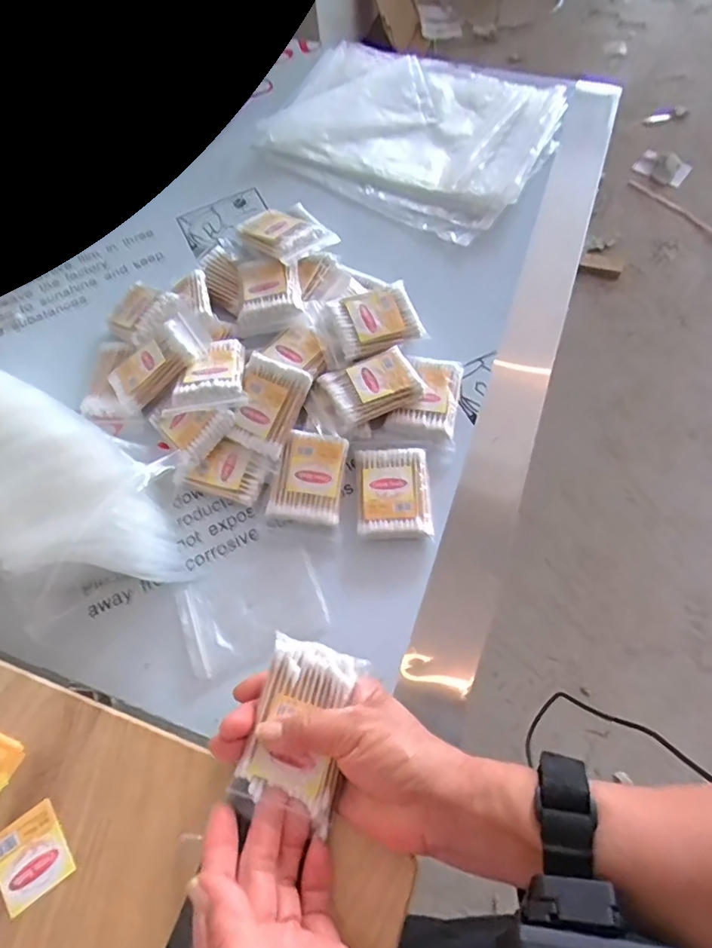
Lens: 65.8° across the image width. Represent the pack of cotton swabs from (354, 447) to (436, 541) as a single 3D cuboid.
[{"bbox_3d":[0.030,0.016,0.440,0.054,0.017,0.074,-4,65,3],"label":"pack of cotton swabs"}]

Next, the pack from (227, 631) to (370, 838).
[{"bbox_3d":[-0.031,0.144,0.314,0.056,0.015,0.089,13,65,9],"label":"pack"}]

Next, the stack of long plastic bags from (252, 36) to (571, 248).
[{"bbox_3d":[0.062,-0.396,0.617,0.306,0.023,0.240,32,72,17],"label":"stack of long plastic bags"}]

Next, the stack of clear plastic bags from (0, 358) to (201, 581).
[{"bbox_3d":[-0.257,0.005,0.430,0.290,0.078,0.137,28,70,15],"label":"stack of clear plastic bags"}]

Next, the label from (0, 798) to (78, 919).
[{"bbox_3d":[-0.184,0.215,0.309,0.039,0.004,0.043,-35,68,-11],"label":"label"}]

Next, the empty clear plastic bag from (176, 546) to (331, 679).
[{"bbox_3d":[-0.079,0.099,0.418,0.103,0.004,0.072,-23,66,-6],"label":"empty clear plastic bag"}]

